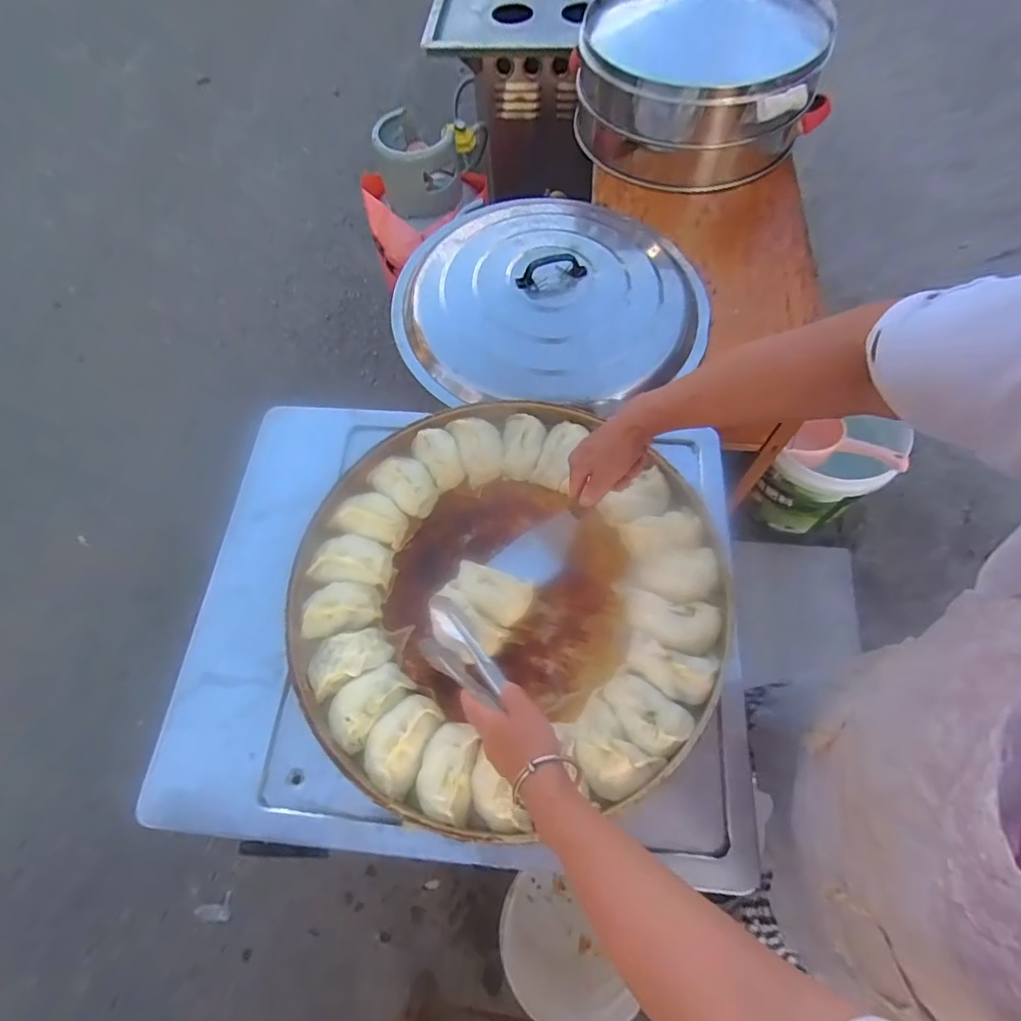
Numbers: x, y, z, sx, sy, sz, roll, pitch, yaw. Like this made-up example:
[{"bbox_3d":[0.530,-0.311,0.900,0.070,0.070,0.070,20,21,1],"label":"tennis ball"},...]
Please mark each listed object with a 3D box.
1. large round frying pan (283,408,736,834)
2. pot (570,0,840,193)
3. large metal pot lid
[{"bbox_3d":[-0.008,0.101,0.679,0.526,0.091,0.535,-2,65,4],"label":"large round frying pan"},{"bbox_3d":[0.381,-0.911,1.067,0.492,0.220,0.397,15,67,11],"label":"pot"},{"bbox_3d":[0.069,-0.404,0.939,0.537,0.076,0.471,-2,65,4],"label":"large metal pot lid"}]

